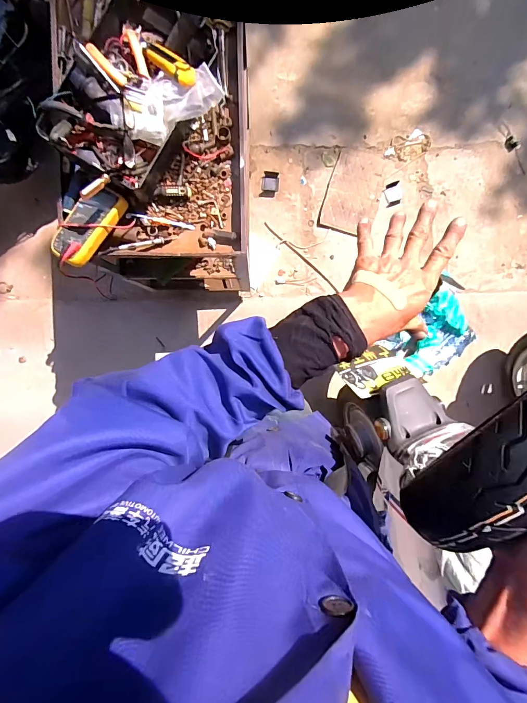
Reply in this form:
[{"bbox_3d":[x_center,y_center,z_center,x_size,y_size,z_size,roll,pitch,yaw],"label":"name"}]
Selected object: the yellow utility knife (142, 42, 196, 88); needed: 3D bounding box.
[{"bbox_3d":[-0.180,-0.551,0.657,0.039,0.029,0.175,-46,73,8],"label":"yellow utility knife"}]

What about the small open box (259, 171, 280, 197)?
[{"bbox_3d":[0.027,-0.694,1.430,0.072,0.014,0.105,9,91,-1],"label":"small open box"}]

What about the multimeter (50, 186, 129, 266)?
[{"bbox_3d":[-0.358,-0.266,0.712,0.088,0.051,0.182,30,82,2],"label":"multimeter"}]

